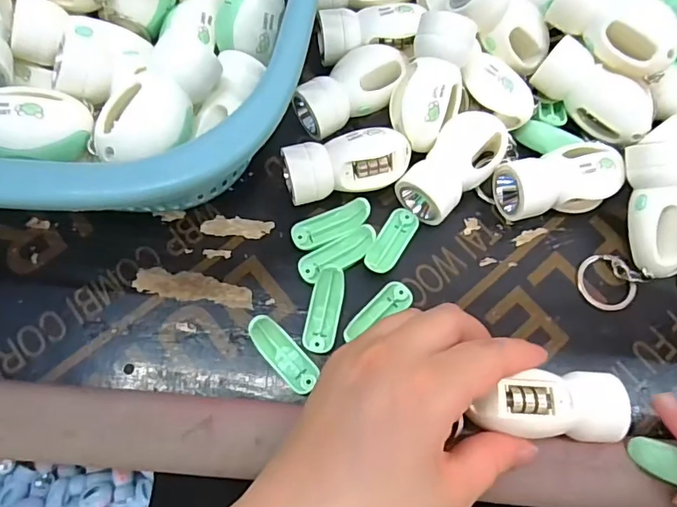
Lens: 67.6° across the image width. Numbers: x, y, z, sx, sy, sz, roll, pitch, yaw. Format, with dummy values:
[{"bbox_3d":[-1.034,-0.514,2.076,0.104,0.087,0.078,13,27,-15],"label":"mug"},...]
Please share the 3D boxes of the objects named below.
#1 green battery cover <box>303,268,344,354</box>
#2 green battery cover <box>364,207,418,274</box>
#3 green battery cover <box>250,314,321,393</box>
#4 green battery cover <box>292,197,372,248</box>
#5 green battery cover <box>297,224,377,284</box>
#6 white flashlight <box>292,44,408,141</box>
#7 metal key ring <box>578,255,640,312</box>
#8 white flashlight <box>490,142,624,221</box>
[{"bbox_3d":[-0.007,0.028,0.246,0.015,0.009,0.040,11,70,1],"label":"green battery cover"},{"bbox_3d":[0.028,-0.006,0.256,0.015,0.010,0.040,33,75,-3],"label":"green battery cover"},{"bbox_3d":[-0.026,0.047,0.237,0.015,0.004,0.041,-41,93,-21],"label":"green battery cover"},{"bbox_3d":[-0.003,-0.015,0.256,0.041,0.007,0.015,-22,73,-10],"label":"green battery cover"},{"bbox_3d":[0.000,0.000,0.253,0.041,0.010,0.015,-27,74,-12],"label":"green battery cover"},{"bbox_3d":[0.007,-0.086,0.274,0.063,0.028,0.030,-33,75,-13],"label":"white flashlight"},{"bbox_3d":[0.139,0.015,0.260,0.028,0.006,0.030,1,70,-2],"label":"metal key ring"},{"bbox_3d":[0.112,-0.035,0.261,0.063,0.026,0.033,-19,72,-9],"label":"white flashlight"}]

